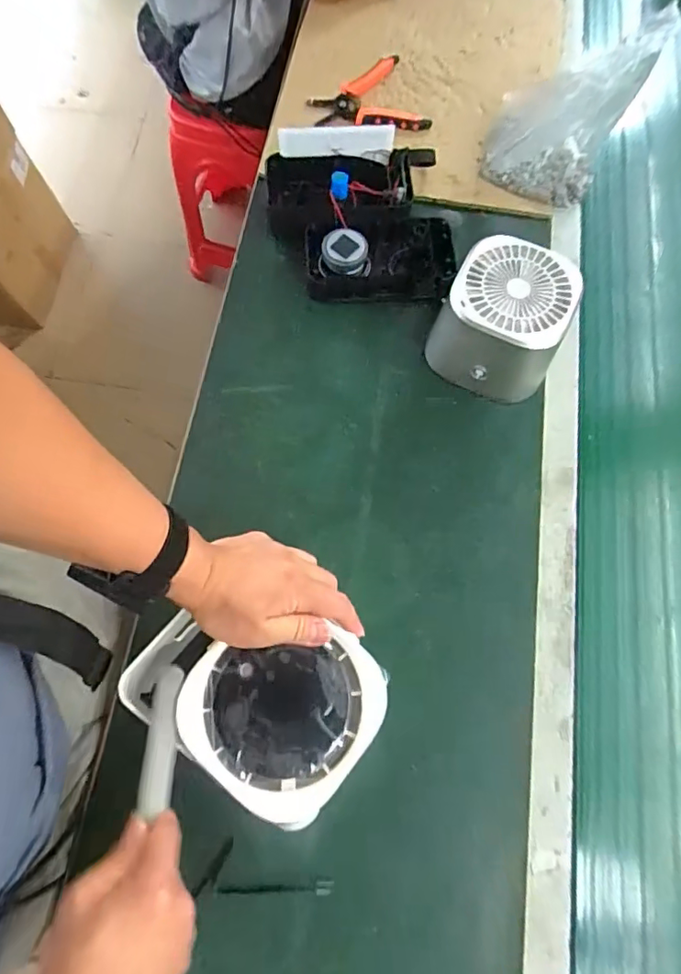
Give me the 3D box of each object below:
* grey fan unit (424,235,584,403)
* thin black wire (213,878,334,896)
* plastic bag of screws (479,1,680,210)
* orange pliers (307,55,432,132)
[{"bbox_3d":[0.175,-0.184,0.584,0.136,0.103,0.133,22,73,7],"label":"grey fan unit"},{"bbox_3d":[-0.058,0.351,0.460,0.103,0.006,0.012,0,72,0],"label":"thin black wire"},{"bbox_3d":[0.270,-0.465,0.636,0.148,0.188,0.111,20,73,6],"label":"plastic bag of screws"},{"bbox_3d":[0.037,-0.536,0.730,0.153,0.029,0.109,-8,72,-3],"label":"orange pliers"}]

